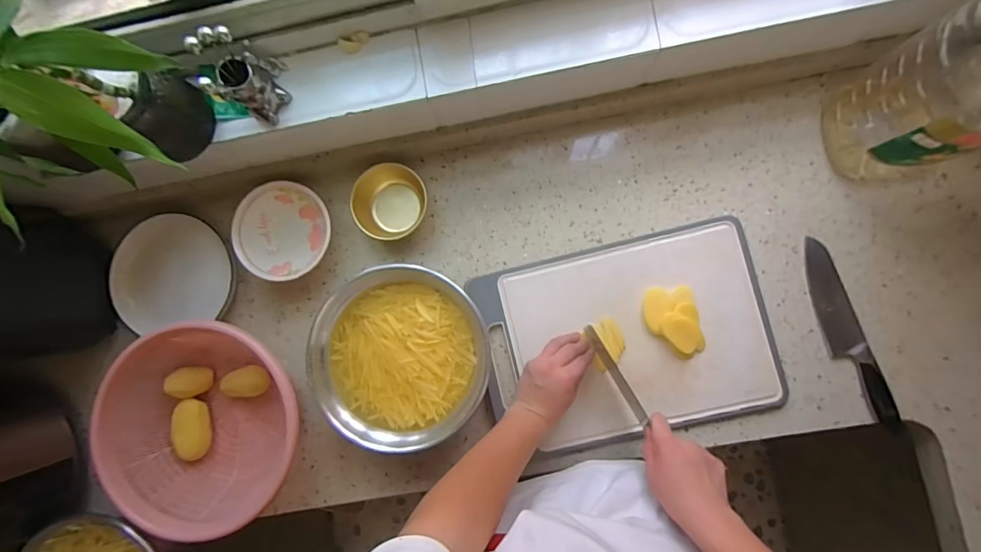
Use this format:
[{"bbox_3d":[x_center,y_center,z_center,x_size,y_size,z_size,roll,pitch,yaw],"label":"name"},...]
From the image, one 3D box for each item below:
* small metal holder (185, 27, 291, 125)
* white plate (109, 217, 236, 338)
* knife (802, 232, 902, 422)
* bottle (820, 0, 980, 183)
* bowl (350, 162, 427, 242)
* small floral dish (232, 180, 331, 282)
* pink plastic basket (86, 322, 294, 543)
[{"bbox_3d":[-0.293,-0.242,0.538,0.059,0.113,0.070,-24,86,2],"label":"small metal holder"},{"bbox_3d":[-0.509,-0.009,0.721,0.185,0.036,0.176,-13,85,4],"label":"white plate"},{"bbox_3d":[0.514,0.080,0.646,0.051,0.019,0.273,-18,85,3],"label":"knife"},{"bbox_3d":[0.558,-0.220,0.496,0.145,0.345,0.135,-10,85,4],"label":"bottle"},{"bbox_3d":[-0.157,-0.115,0.698,0.104,0.043,0.112,0,86,5],"label":"bowl"},{"bbox_3d":[-0.320,-0.069,0.702,0.147,0.055,0.145,0,86,5],"label":"small floral dish"},{"bbox_3d":[-0.394,0.224,0.651,0.255,0.131,0.272,0,86,5],"label":"pink plastic basket"}]

